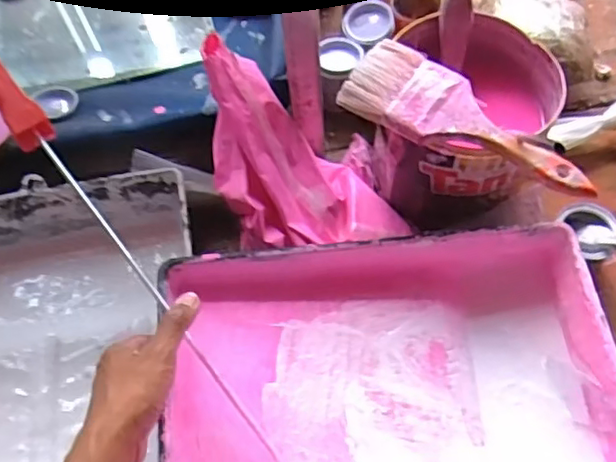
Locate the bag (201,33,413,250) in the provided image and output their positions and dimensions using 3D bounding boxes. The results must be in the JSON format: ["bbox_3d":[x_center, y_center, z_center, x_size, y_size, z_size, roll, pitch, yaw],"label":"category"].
[{"bbox_3d":[-0.002,-0.074,0.584,0.165,0.145,0.156,-6,63,1],"label":"bag"}]

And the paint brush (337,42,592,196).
[{"bbox_3d":[0.126,-0.090,0.487,0.196,0.013,0.074,26,68,16],"label":"paint brush"}]

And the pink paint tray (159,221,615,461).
[{"bbox_3d":[0.070,0.144,0.495,0.346,0.088,0.276,-7,63,0],"label":"pink paint tray"}]

